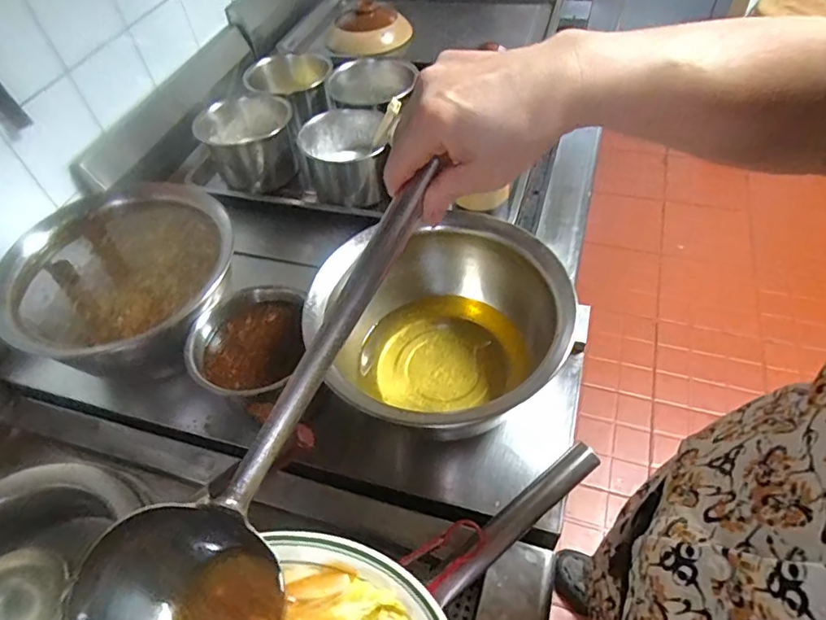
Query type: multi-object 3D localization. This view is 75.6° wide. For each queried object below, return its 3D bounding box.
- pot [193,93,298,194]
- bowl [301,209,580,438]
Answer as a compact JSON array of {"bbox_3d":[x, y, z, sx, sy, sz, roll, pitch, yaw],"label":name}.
[{"bbox_3d":[-0.284,-0.291,0.921,0.150,0.119,0.121,-1,50,2],"label":"pot"},{"bbox_3d":[0.032,0.033,0.620,0.260,0.156,0.275,-1,50,1],"label":"bowl"}]

